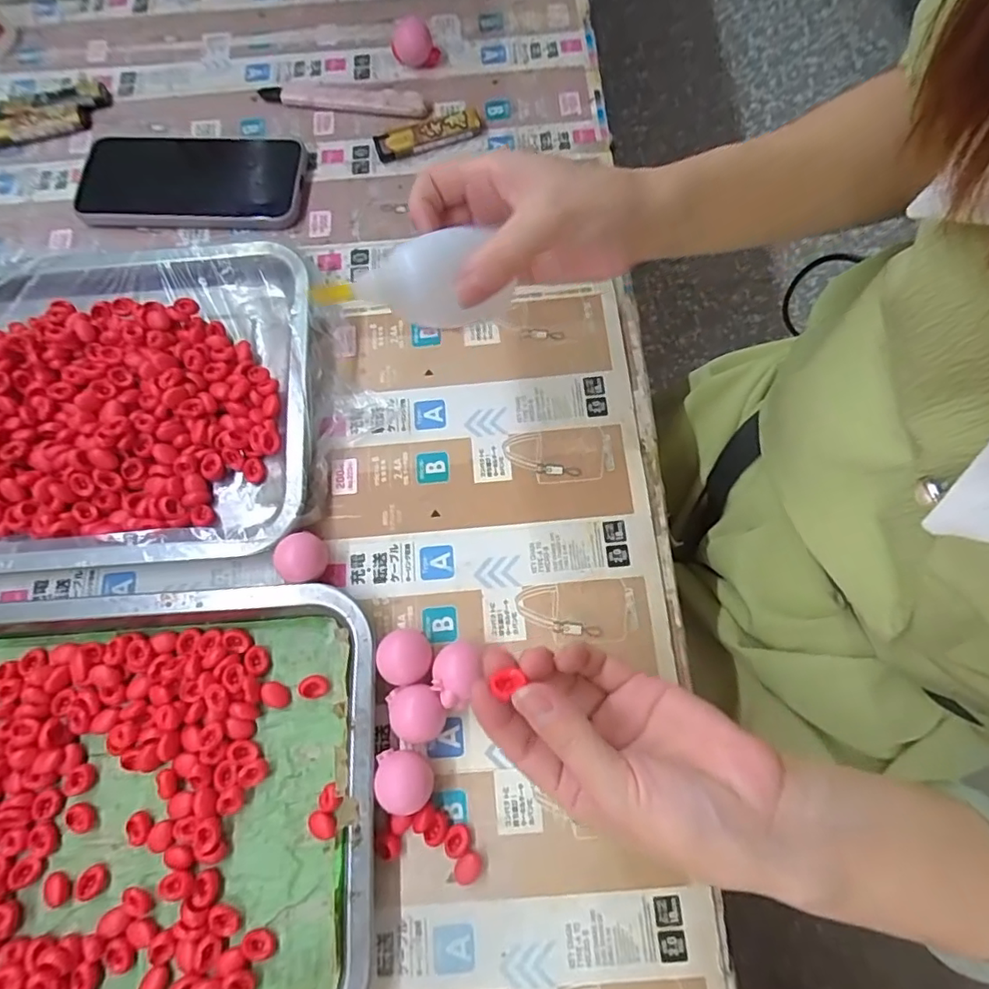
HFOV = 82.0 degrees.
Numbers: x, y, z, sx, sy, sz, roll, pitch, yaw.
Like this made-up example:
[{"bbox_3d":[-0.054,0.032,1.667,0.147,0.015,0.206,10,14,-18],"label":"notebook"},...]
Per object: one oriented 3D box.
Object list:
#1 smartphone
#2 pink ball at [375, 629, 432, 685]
[{"bbox_3d":[-0.221,-0.233,0.417,0.164,0.011,0.087,1,71,2],"label":"smartphone"},{"bbox_3d":[-0.048,0.089,0.310,0.028,0.023,0.028,-1,71,2],"label":"pink ball"}]

